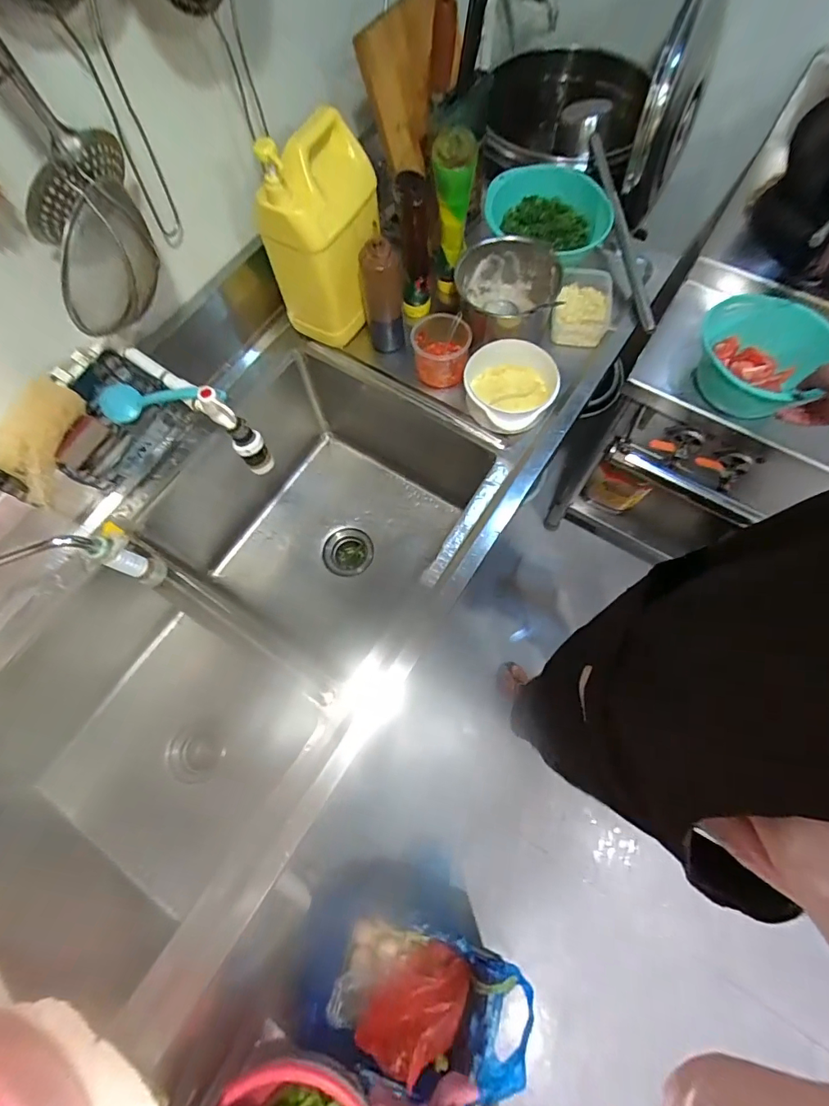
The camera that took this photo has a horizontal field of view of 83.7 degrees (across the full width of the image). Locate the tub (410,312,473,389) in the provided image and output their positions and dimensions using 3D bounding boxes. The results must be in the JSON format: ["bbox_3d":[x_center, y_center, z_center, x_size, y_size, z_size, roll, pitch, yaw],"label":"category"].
[{"bbox_3d":[0.044,-0.346,0.794,0.096,0.072,0.087,8,69,5],"label":"tub"}]

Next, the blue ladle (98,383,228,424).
[{"bbox_3d":[-0.366,-0.222,0.663,0.210,0.032,0.061,2,68,16],"label":"blue ladle"}]

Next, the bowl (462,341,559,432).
[{"bbox_3d":[0.158,-0.268,0.761,0.146,0.070,0.149,-1,69,2],"label":"bowl"}]

